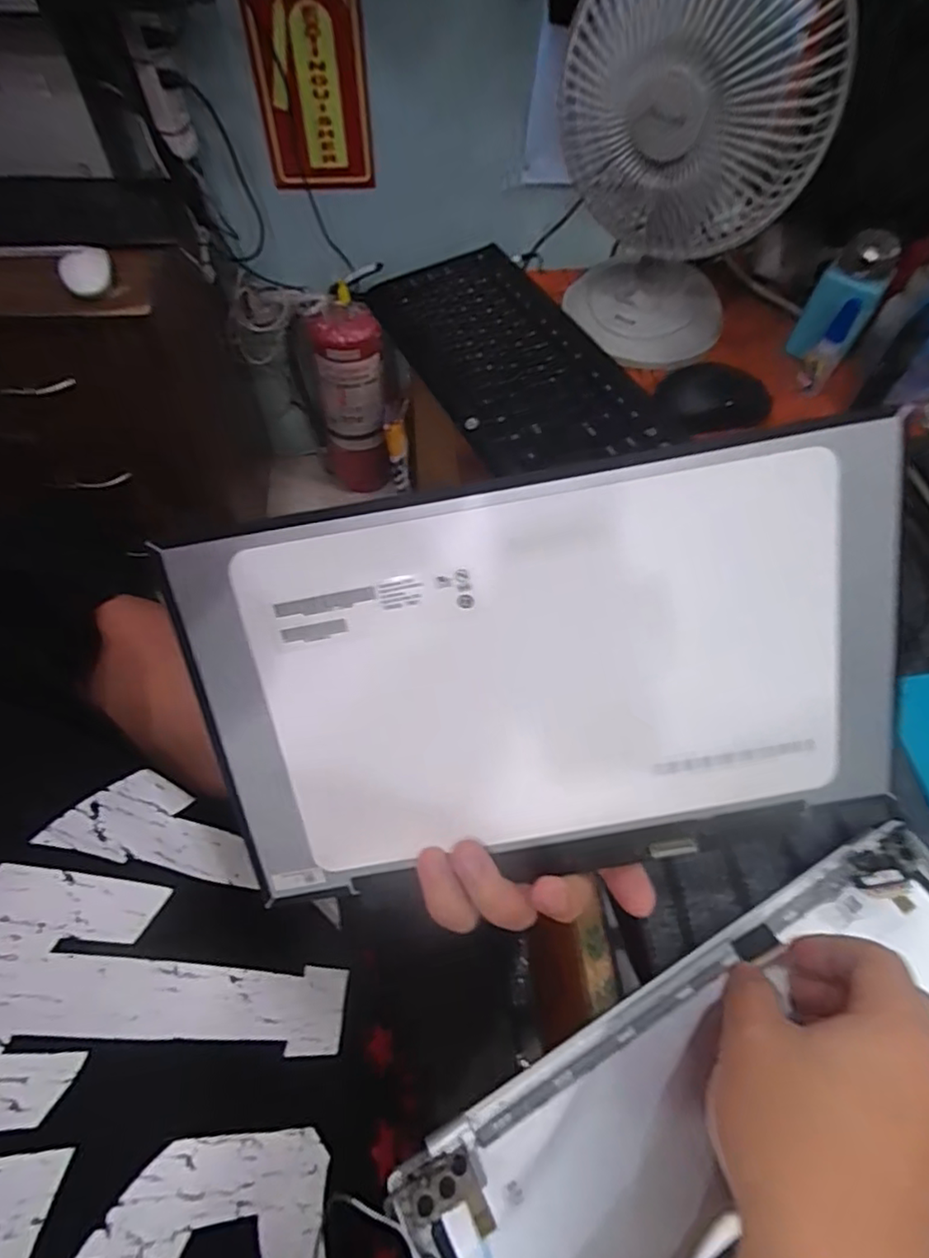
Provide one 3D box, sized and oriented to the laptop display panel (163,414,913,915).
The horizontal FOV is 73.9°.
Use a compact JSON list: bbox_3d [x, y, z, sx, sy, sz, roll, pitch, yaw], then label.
[{"bbox_3d":[0.038,0.027,0.278,0.299,0.186,0.007,-10,19,2],"label":"laptop display panel"}]

